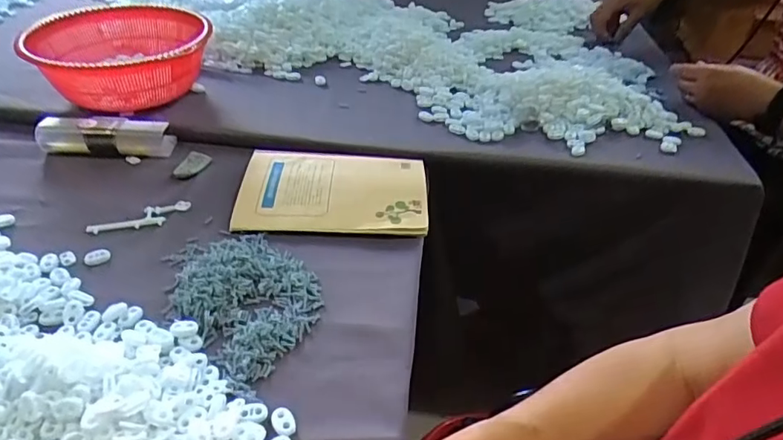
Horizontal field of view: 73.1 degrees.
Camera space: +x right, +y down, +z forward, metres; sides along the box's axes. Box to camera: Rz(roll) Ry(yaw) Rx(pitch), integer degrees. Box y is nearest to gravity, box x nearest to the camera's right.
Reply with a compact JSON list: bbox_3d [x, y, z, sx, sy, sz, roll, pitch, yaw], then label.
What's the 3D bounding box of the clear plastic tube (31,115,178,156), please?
[{"bbox_3d":[-0.356,-0.105,0.657,0.166,0.037,0.034,1,38,0],"label":"clear plastic tube"}]

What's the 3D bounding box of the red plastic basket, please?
[{"bbox_3d":[-0.371,-0.226,0.747,0.218,0.098,0.278,-14,41,-19],"label":"red plastic basket"}]

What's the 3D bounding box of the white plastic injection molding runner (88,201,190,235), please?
[{"bbox_3d":[-0.267,-0.003,0.561,0.102,0.008,0.027,-11,40,-16],"label":"white plastic injection molding runner"}]

